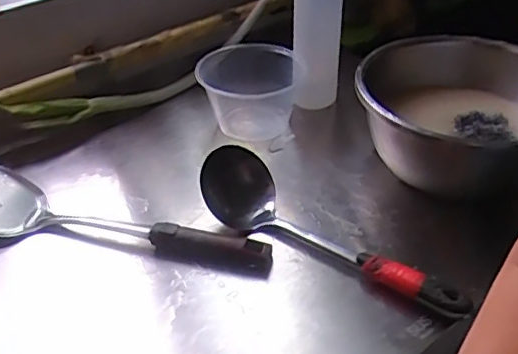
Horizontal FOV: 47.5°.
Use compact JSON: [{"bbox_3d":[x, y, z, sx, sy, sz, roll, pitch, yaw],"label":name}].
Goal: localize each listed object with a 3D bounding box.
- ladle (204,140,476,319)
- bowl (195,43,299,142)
[{"bbox_3d":[0.056,0.061,0.578,0.290,0.071,0.089,30,47,35],"label":"ladle"},{"bbox_3d":[-0.015,-0.122,0.808,0.130,0.088,0.144,-3,37,-2],"label":"bowl"}]

